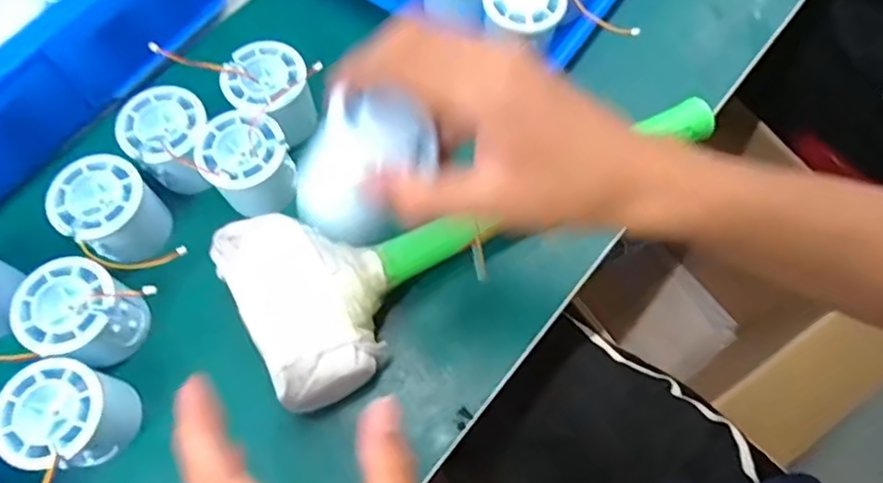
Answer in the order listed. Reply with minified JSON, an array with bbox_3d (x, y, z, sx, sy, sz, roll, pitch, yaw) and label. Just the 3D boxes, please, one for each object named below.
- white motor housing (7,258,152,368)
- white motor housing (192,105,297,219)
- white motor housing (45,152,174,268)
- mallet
[{"bbox_3d":[-0.213,0.044,0.352,0.055,0.056,0.053,0,68,0],"label":"white motor housing"},{"bbox_3d":[-0.126,-0.050,0.392,0.054,0.050,0.055,-20,69,-7],"label":"white motor housing"},{"bbox_3d":[-0.210,-0.018,0.380,0.056,0.057,0.052,0,68,0],"label":"white motor housing"},{"bbox_3d":[0.028,-0.026,0.373,0.331,0.073,0.116,-30,71,-11],"label":"mallet"}]

